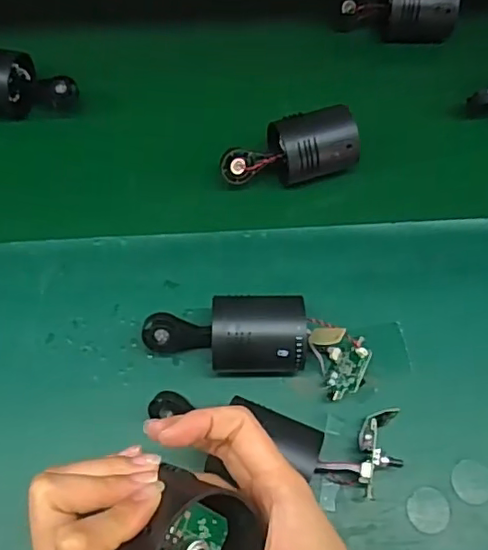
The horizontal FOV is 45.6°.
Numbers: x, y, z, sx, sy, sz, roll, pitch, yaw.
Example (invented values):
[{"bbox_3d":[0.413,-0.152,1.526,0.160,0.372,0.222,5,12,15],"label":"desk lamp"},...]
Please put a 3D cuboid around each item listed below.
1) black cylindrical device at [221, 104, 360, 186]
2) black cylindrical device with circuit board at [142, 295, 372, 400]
[{"bbox_3d":[0.048,-0.102,0.506,0.116,0.062,0.048,-10,65,-6],"label":"black cylindrical device"},{"bbox_3d":[0.010,0.046,0.418,0.157,0.053,0.056,9,64,4],"label":"black cylindrical device with circuit board"}]

